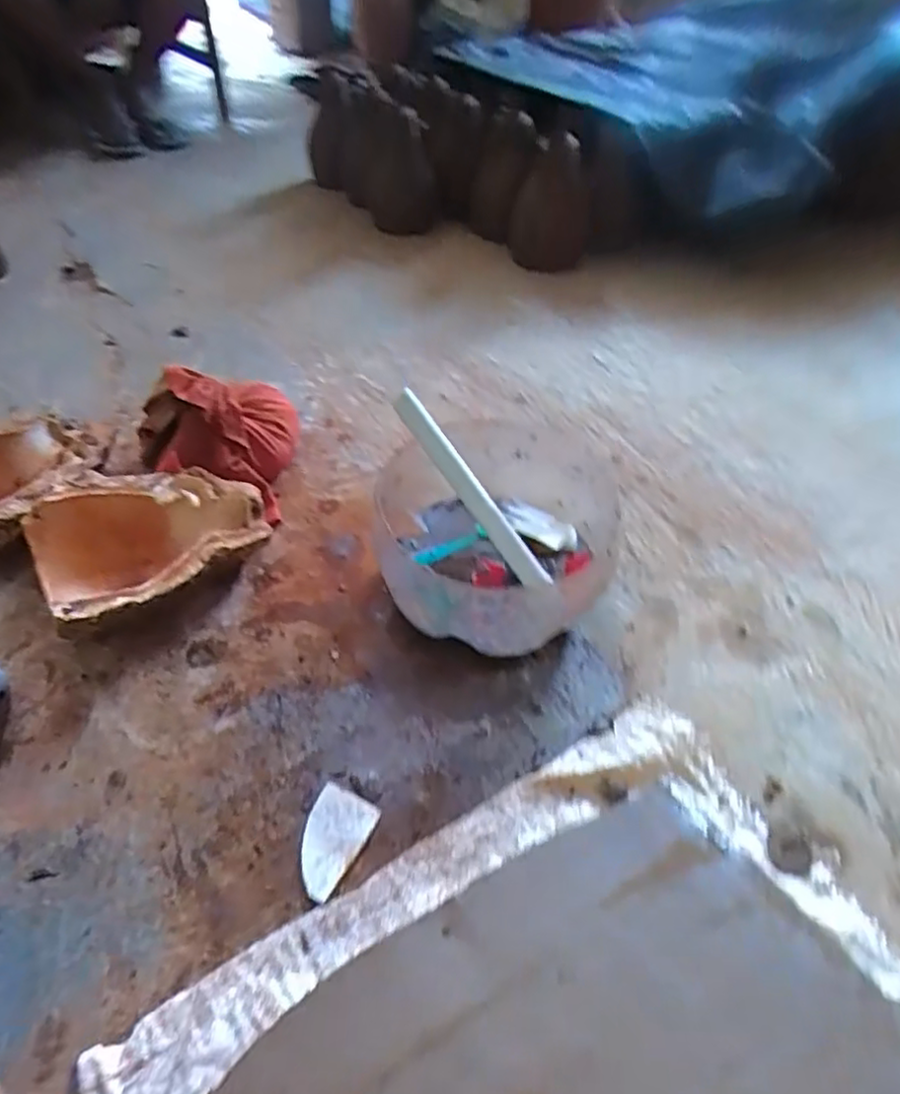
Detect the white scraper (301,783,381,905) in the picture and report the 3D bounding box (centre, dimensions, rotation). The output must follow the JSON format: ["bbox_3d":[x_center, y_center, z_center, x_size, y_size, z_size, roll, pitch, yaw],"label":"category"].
[{"bbox_3d":[-0.100,0.239,0.549,0.053,0.004,0.081,22,50,18],"label":"white scraper"}]

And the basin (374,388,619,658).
[{"bbox_3d":[0.041,-0.009,0.687,0.235,0.144,0.234,1,47,-1],"label":"basin"}]

